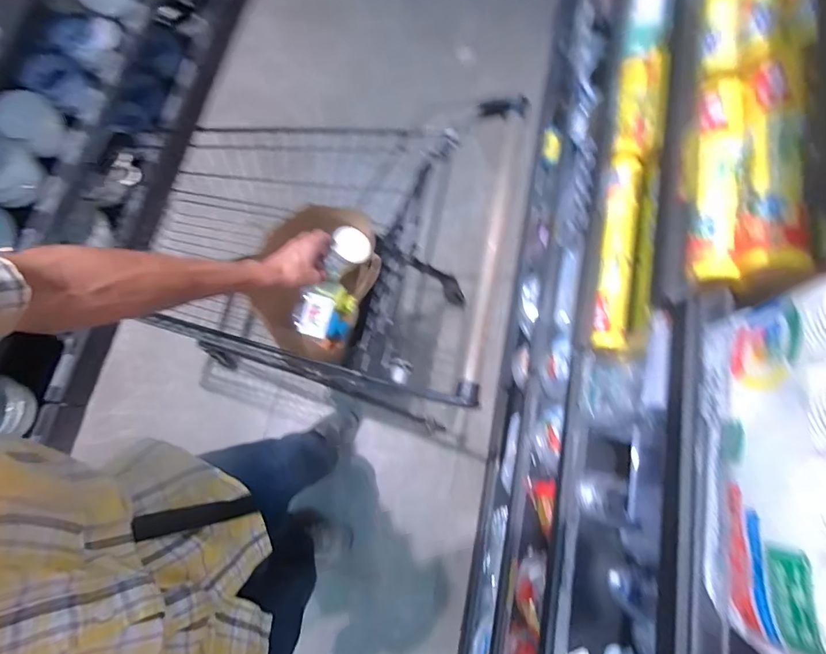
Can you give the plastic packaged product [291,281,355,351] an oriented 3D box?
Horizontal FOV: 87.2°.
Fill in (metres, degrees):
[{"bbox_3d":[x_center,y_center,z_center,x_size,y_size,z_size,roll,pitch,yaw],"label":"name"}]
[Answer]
[{"bbox_3d":[-0.198,-0.032,0.977,0.116,0.063,0.132,20,75,3],"label":"plastic packaged product"}]

